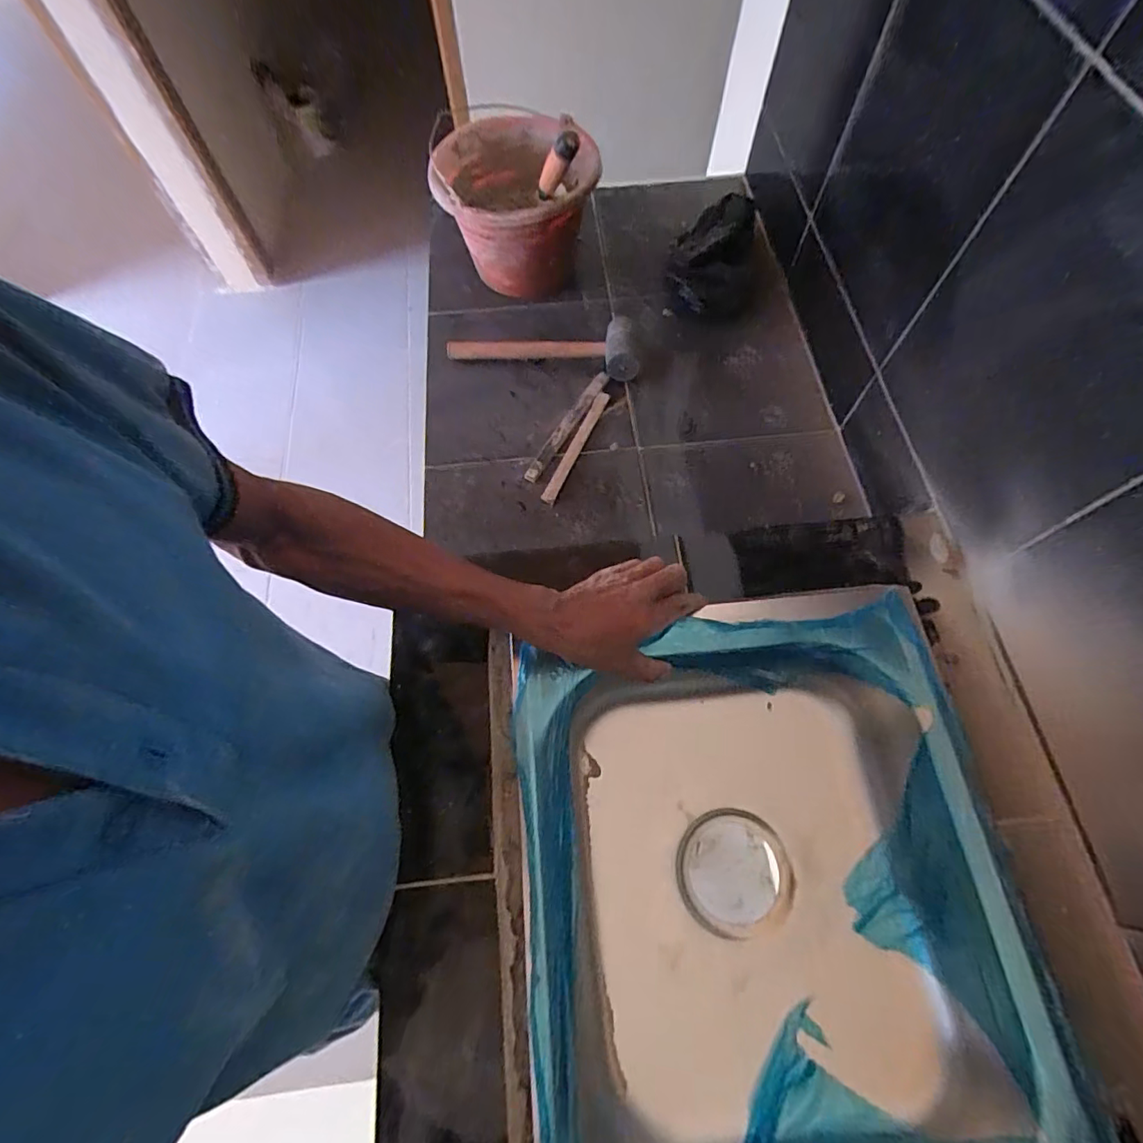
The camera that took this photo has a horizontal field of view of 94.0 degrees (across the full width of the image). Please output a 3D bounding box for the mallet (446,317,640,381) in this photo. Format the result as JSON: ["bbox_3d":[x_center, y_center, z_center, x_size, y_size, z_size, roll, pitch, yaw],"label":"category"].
[{"bbox_3d":[-0.039,-0.340,0.780,0.286,0.049,0.084,10,67,5],"label":"mallet"}]

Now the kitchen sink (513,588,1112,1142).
[{"bbox_3d":[0.164,0.283,0.483,0.397,0.135,0.484,-4,66,-1],"label":"kitchen sink"}]

